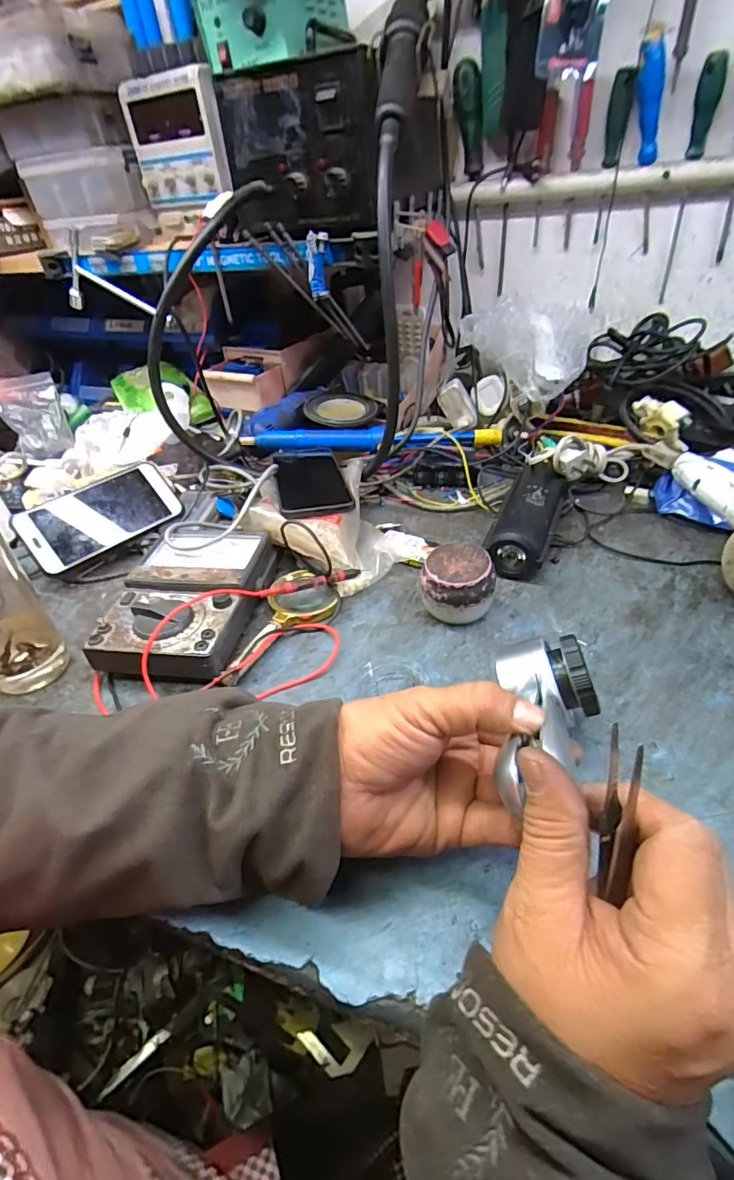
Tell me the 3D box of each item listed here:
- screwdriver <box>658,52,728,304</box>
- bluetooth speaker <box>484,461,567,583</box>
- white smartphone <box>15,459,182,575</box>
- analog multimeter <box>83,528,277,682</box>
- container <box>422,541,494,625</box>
[{"bbox_3d":[0.369,-0.460,0.584,0.022,0.219,0.023,13,47,24],"label":"screwdriver"},{"bbox_3d":[0.163,-0.070,0.517,0.056,0.056,0.148,14,42,21],"label":"bluetooth speaker"},{"bbox_3d":[-0.287,-0.083,0.551,0.158,0.011,0.080,-37,80,-29],"label":"white smartphone"},{"bbox_3d":[-0.158,0.003,0.460,0.115,0.043,0.189,2,39,8],"label":"analog multimeter"},{"bbox_3d":[0.079,-0.001,0.444,0.060,0.058,0.060,-3,39,2],"label":"container"}]

